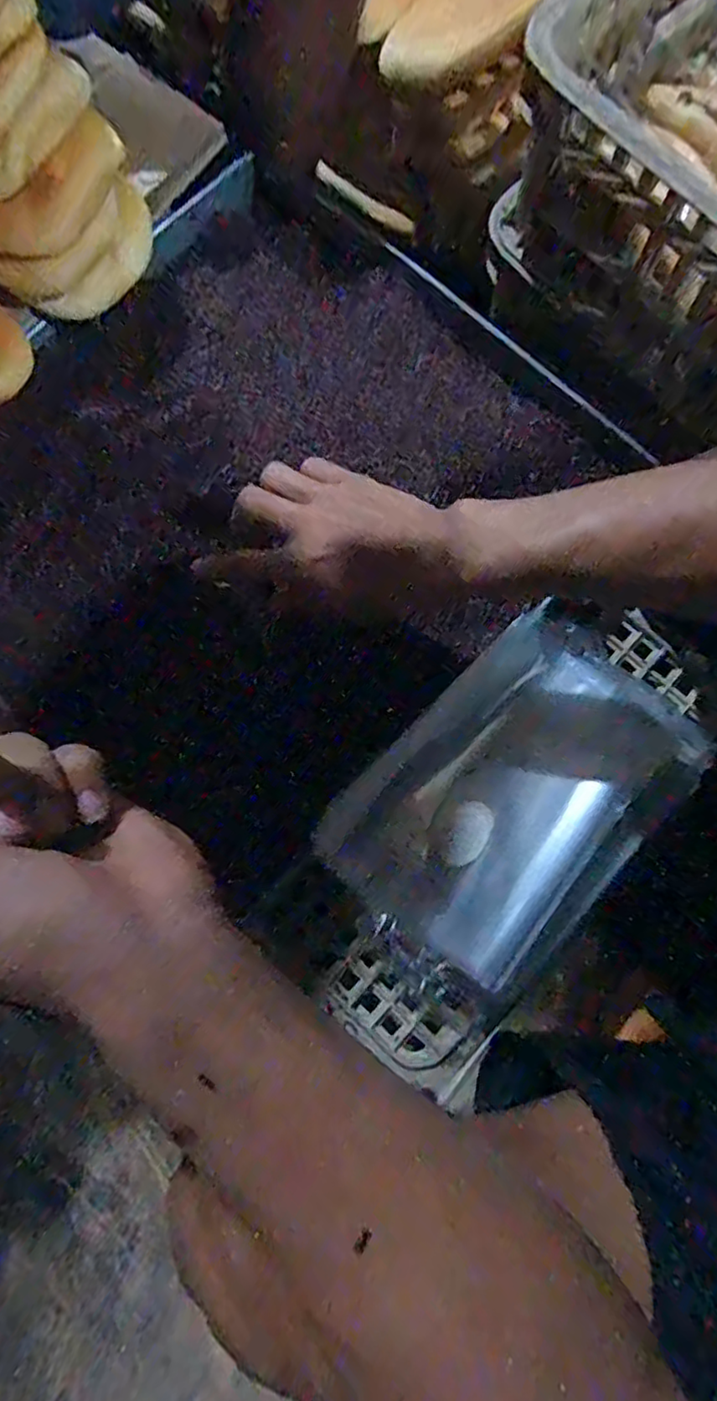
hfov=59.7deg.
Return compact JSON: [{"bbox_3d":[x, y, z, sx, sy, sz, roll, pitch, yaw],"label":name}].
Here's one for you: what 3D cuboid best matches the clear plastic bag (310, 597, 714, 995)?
[{"bbox_3d":[0.108,0.065,0.429,0.167,0.018,0.233,44,82,8],"label":"clear plastic bag"}]

